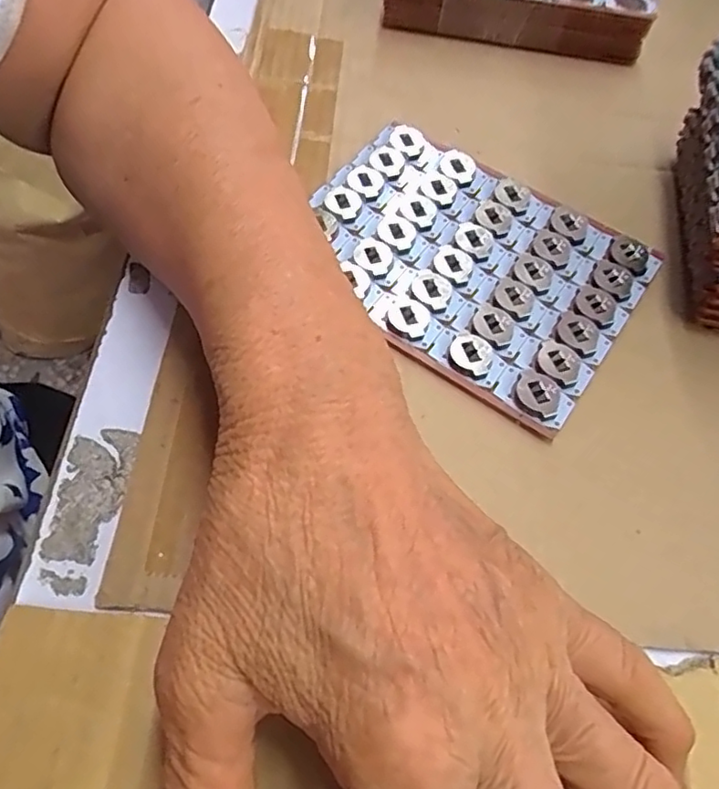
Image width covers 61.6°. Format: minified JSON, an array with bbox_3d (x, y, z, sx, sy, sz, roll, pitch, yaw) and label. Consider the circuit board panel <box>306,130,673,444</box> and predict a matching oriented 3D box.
[{"bbox_3d":[0.045,-0.059,0.266,0.143,0.008,0.107,33,63,15],"label":"circuit board panel"}]

